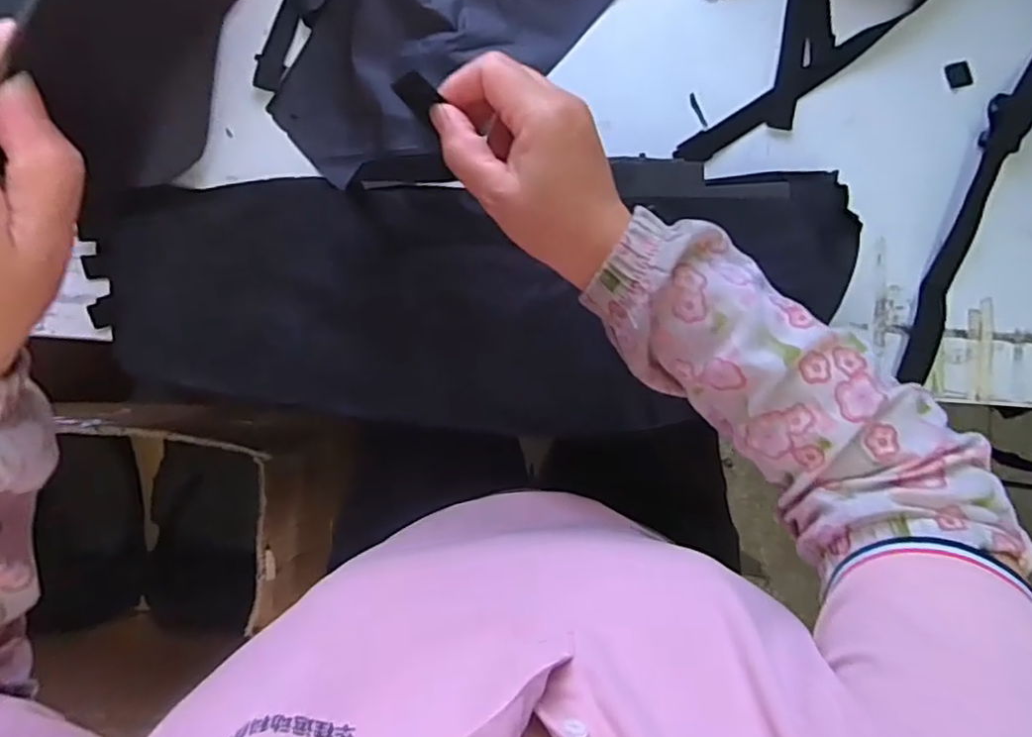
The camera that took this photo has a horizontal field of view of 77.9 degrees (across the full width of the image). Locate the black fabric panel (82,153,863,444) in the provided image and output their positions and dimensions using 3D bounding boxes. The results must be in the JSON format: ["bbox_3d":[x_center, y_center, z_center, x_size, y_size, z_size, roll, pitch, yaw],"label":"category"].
[{"bbox_3d":[-0.050,-0.050,0.512,0.575,0.033,0.205,0,95,9],"label":"black fabric panel"}]

